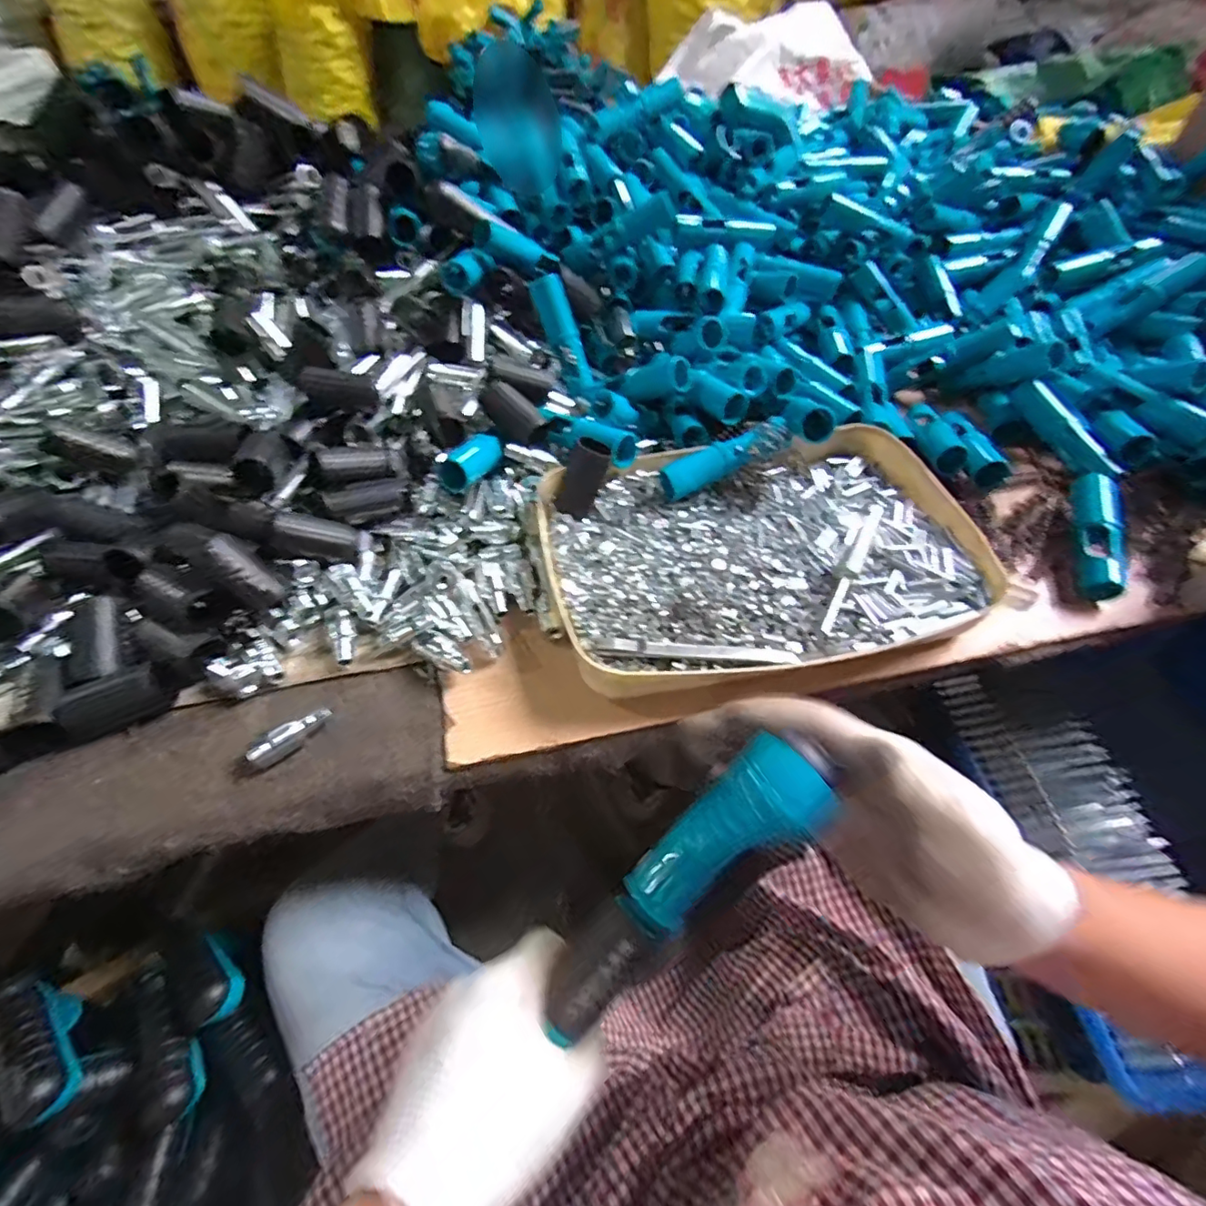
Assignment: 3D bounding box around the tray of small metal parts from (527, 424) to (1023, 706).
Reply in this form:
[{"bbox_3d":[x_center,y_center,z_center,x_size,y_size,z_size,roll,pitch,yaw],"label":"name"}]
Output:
[{"bbox_3d":[0.123,-0.043,0.448,0.329,0.045,0.229,-10,54,-7],"label":"tray of small metal parts"}]

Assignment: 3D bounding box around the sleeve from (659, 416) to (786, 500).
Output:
[{"bbox_3d":[0.100,-0.123,0.462,0.109,0.026,0.023,-28,54,12],"label":"sleeve"}]

